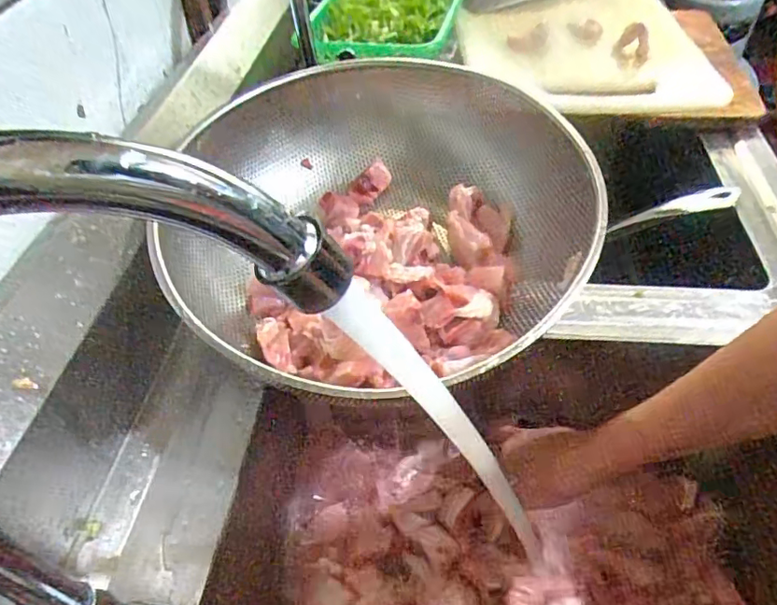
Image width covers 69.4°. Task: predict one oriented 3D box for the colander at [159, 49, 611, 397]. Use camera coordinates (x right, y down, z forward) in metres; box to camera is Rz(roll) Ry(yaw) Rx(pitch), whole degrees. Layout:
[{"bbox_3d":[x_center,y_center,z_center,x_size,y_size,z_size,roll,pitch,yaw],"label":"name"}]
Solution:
[{"bbox_3d":[-0.015,-0.081,0.476,0.312,0.113,0.286,-3,47,3],"label":"colander"}]

